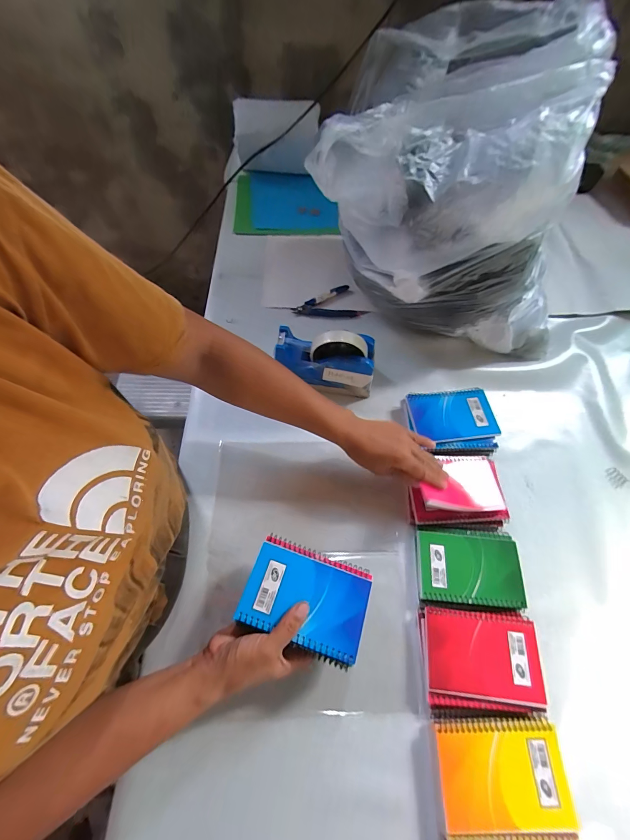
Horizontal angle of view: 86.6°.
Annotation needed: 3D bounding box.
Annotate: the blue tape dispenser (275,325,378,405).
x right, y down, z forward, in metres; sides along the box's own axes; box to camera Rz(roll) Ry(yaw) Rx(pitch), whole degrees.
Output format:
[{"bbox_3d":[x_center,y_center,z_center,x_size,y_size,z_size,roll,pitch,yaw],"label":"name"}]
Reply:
[{"bbox_3d":[0.015,-0.091,0.515,0.149,0.102,0.061,4,64,0],"label":"blue tape dispenser"}]

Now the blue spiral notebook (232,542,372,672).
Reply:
[{"bbox_3d":[-0.011,0.196,0.360,0.129,0.015,0.087,18,65,6],"label":"blue spiral notebook"}]

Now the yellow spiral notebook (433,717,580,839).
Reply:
[{"bbox_3d":[0.192,0.365,0.340,0.124,0.012,0.094,-1,63,2],"label":"yellow spiral notebook"}]

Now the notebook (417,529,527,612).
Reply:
[{"bbox_3d":[0.199,0.191,0.437,0.128,0.018,0.089,6,64,1],"label":"notebook"}]

